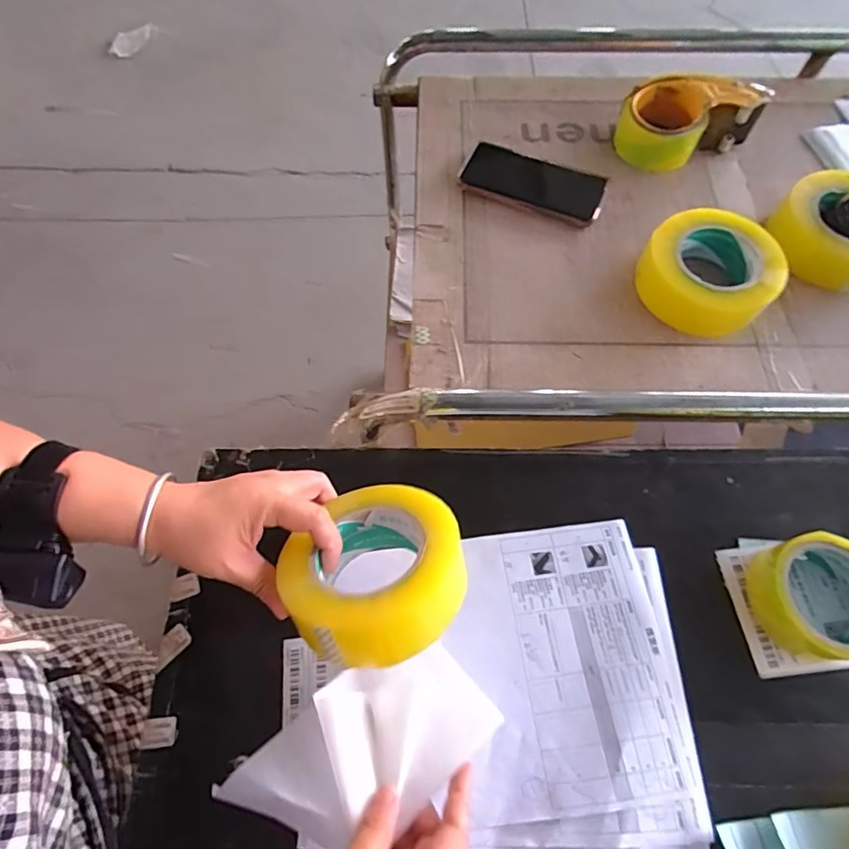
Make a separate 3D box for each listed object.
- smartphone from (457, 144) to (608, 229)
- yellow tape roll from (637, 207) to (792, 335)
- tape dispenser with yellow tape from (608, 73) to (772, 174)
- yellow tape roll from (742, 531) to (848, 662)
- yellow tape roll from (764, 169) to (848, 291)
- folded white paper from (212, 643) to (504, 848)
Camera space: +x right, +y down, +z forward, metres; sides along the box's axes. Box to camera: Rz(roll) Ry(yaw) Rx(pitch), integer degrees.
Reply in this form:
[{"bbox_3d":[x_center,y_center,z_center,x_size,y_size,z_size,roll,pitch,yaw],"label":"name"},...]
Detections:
[{"bbox_3d":[0.126,-0.283,0.592,0.163,0.014,0.088,19,69,7],"label":"smartphone"},{"bbox_3d":[0.284,-0.152,0.512,0.129,0.057,0.123,0,67,0],"label":"yellow tape roll"},{"bbox_3d":[0.308,-0.363,0.604,0.150,0.061,0.087,-19,69,-8],"label":"tape dispenser with yellow tape"},{"bbox_3d":[0.326,0.140,0.418,0.088,0.053,0.093,0,67,0],"label":"yellow tape roll"},{"bbox_3d":[0.426,-0.199,0.535,0.122,0.058,0.123,0,67,0],"label":"yellow tape roll"},{"bbox_3d":[-0.045,0.228,0.360,0.186,0.027,0.089,-18,69,-9],"label":"folded white paper"}]

